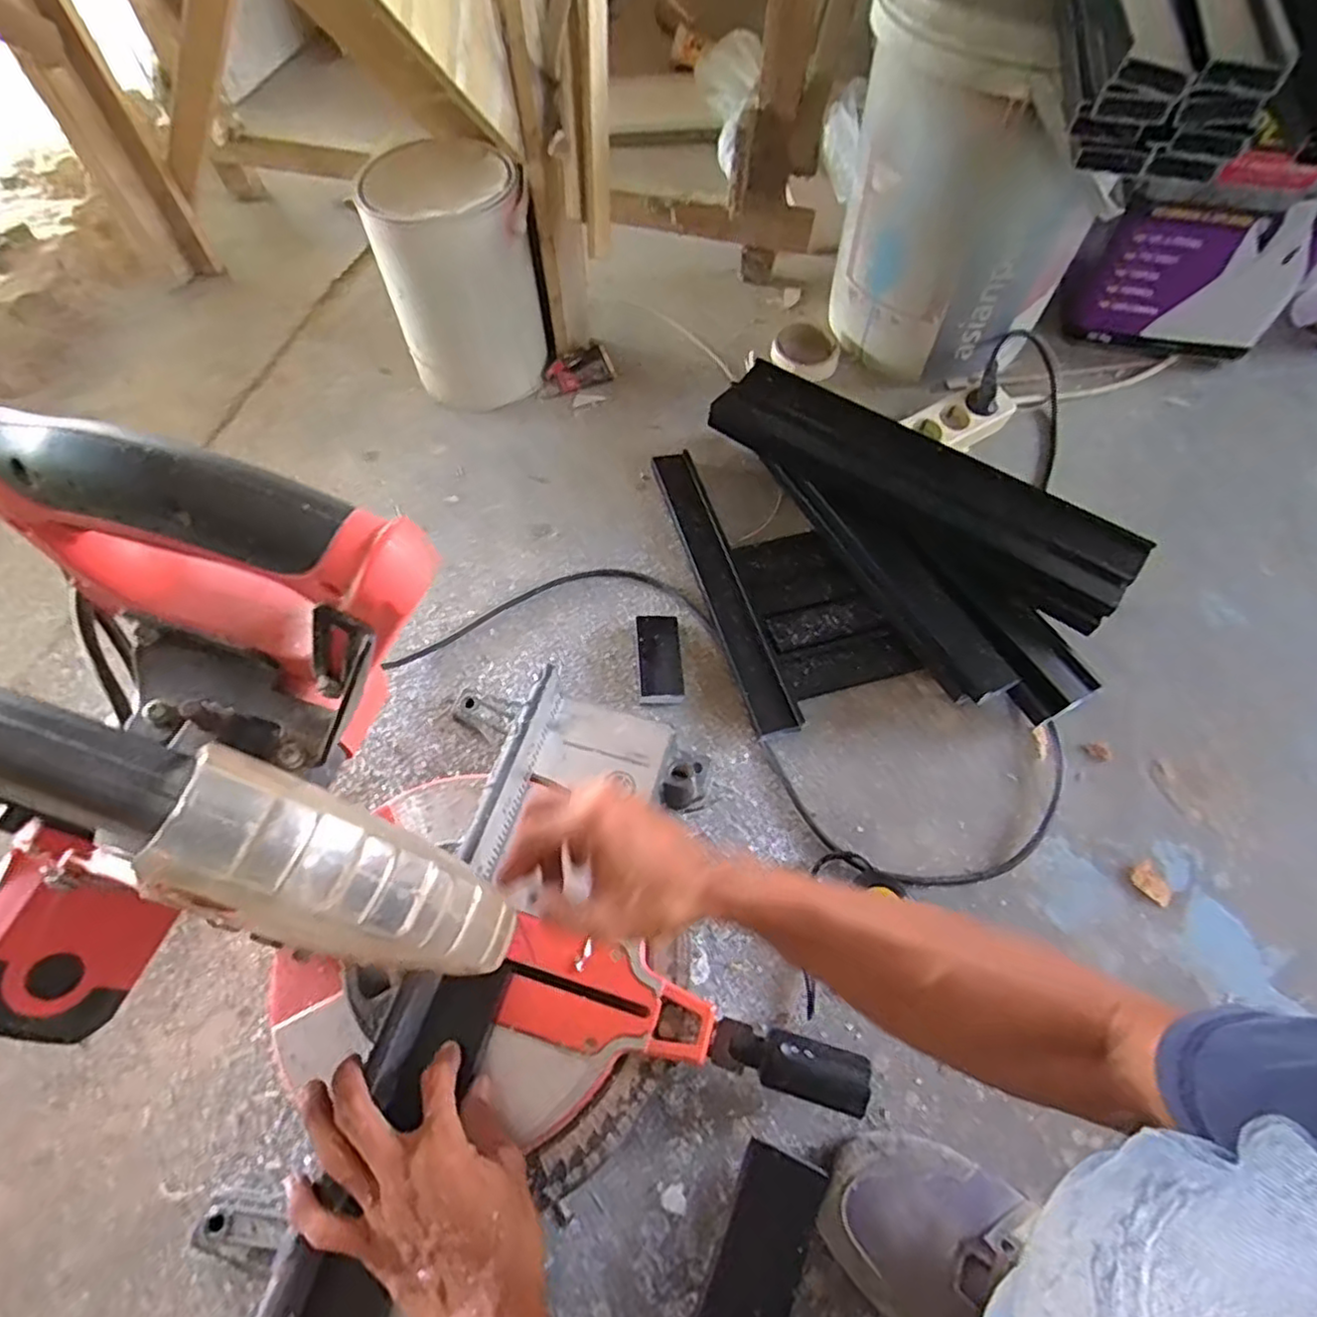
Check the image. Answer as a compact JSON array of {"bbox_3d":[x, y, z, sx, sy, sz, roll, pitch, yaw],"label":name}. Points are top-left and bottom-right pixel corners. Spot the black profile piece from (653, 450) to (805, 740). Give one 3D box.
[{"bbox_3d":[0.070,-0.084,0.756,0.047,0.019,0.371,-14,62,-9],"label":"black profile piece"}]

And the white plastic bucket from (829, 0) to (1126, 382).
[{"bbox_3d":[0.381,-0.576,0.834,0.289,0.379,0.306,0,61,-1],"label":"white plastic bucket"}]

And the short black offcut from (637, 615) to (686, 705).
[{"bbox_3d":[0.002,-0.001,0.704,0.045,0.022,0.095,-2,61,-2],"label":"short black offcut"}]

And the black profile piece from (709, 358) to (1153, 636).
[{"bbox_3d":[0.270,-0.188,0.750,0.464,0.051,0.106,34,66,17],"label":"black profile piece"}]

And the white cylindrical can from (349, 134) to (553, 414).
[{"bbox_3d":[-0.238,-0.450,0.844,0.164,0.243,0.165,0,61,-1],"label":"white cylindrical can"}]

